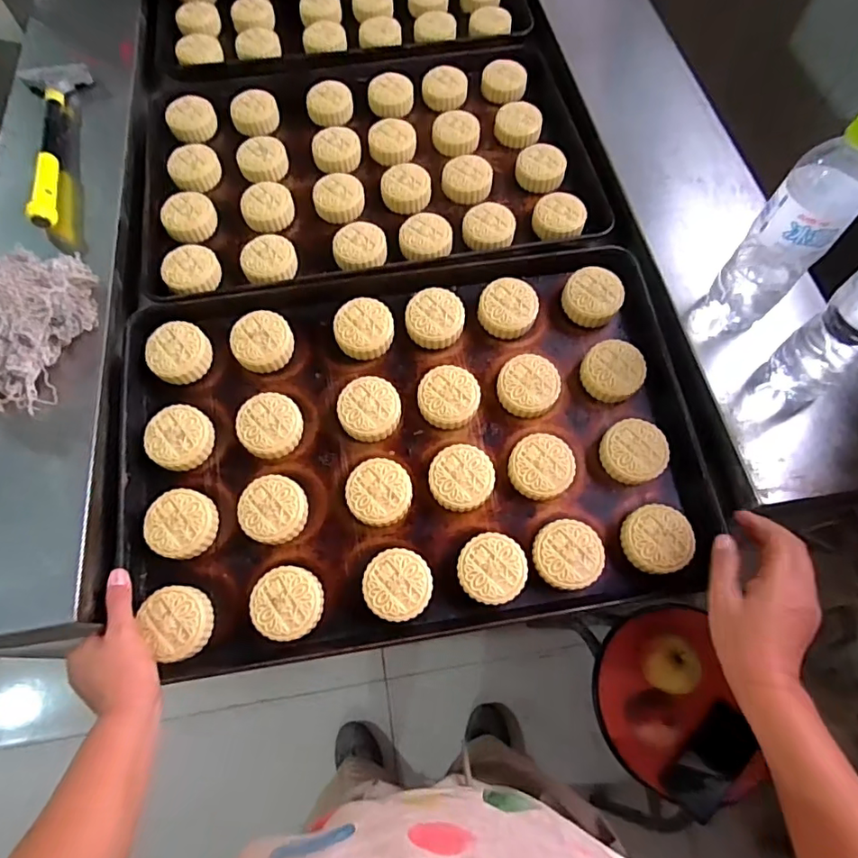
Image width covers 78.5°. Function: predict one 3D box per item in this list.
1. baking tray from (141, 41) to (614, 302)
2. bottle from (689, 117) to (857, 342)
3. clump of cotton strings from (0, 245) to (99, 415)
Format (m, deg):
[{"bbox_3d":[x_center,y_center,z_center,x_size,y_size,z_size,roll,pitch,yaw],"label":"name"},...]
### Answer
[{"bbox_3d":[-0.093,-0.372,0.737,0.606,0.047,0.423,-12,64,-3],"label":"baking tray"},{"bbox_3d":[0.325,-0.167,0.490,0.056,0.230,0.068,-40,69,-16],"label":"bottle"},{"bbox_3d":[-0.466,-0.118,0.580,0.166,0.062,0.202,-5,64,0],"label":"clump of cotton strings"}]

